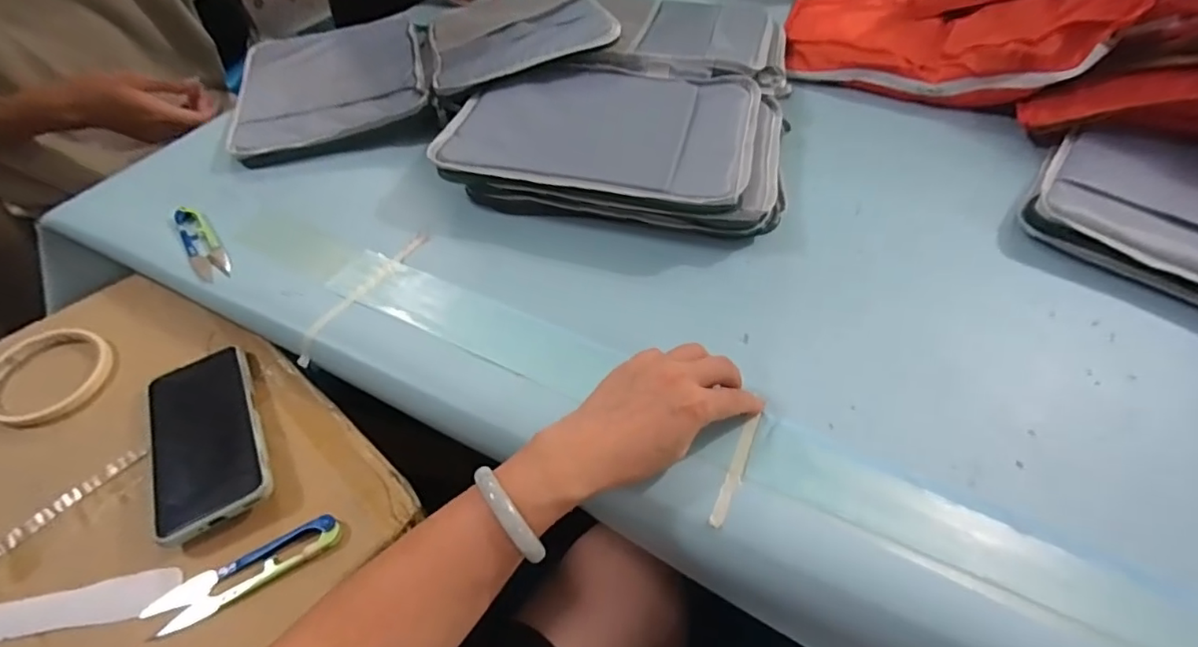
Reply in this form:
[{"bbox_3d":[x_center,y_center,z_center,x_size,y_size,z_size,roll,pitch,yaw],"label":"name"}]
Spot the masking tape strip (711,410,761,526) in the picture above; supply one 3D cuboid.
[{"bbox_3d":[0.097,0.101,0.388,0.011,0.004,0.091,19,51,18],"label":"masking tape strip"}]

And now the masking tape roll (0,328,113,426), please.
[{"bbox_3d":[-0.471,0.043,0.468,0.095,0.012,0.088,1,50,-1],"label":"masking tape roll"}]

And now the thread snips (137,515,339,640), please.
[{"bbox_3d":[-0.236,0.169,0.372,0.123,0.010,0.032,-20,54,-17],"label":"thread snips"}]

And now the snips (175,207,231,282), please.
[{"bbox_3d":[-0.379,-0.078,0.528,0.028,0.005,0.121,-22,51,-32],"label":"snips"}]

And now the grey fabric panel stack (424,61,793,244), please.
[{"bbox_3d":[0.019,-0.196,0.588,0.354,0.053,0.233,11,51,8],"label":"grey fabric panel stack"}]

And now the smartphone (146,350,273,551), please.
[{"bbox_3d":[-0.303,0.085,0.425,0.075,0.010,0.159,-28,54,-16],"label":"smartphone"}]

